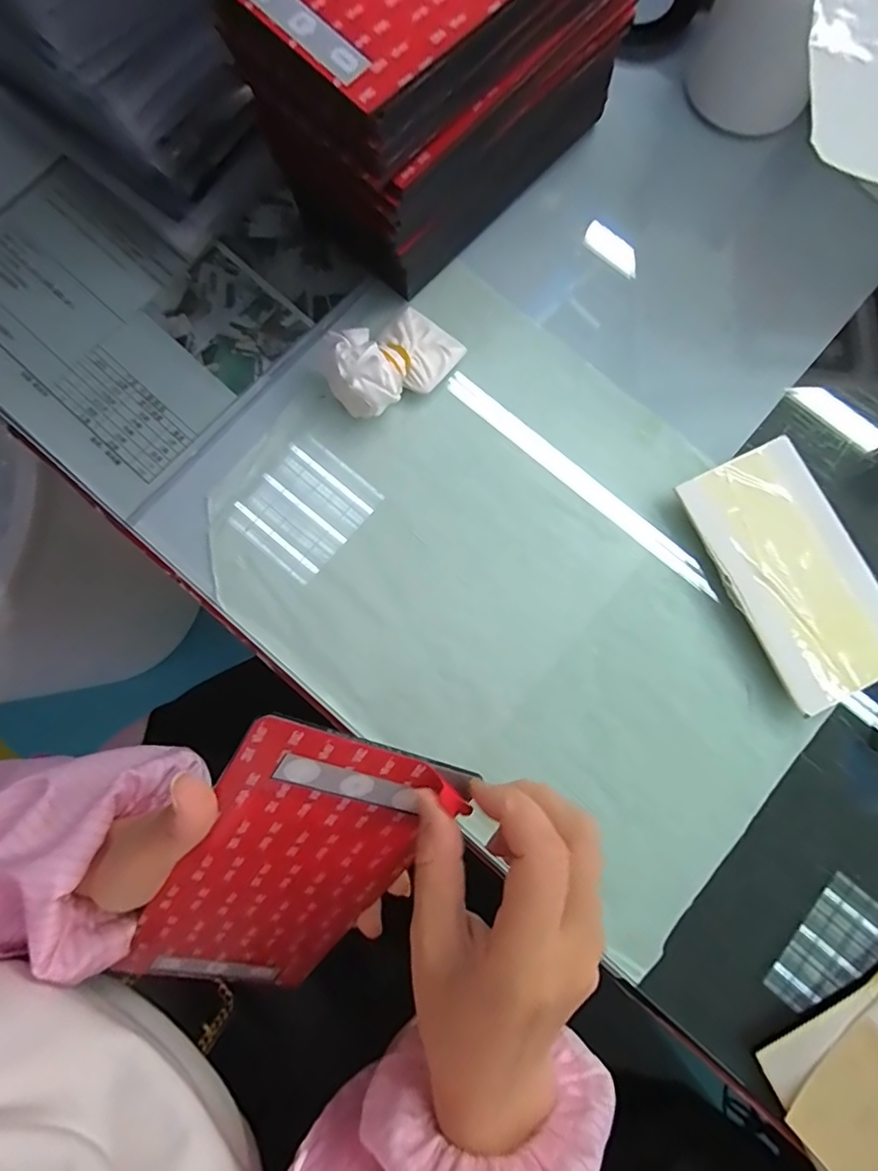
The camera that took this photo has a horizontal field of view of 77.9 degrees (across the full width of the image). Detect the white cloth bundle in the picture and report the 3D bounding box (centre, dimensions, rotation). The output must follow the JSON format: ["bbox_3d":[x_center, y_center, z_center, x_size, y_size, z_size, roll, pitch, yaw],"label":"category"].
[{"bbox_3d":[-0.028,-0.139,0.328,0.083,0.042,0.049,-39,83,-7],"label":"white cloth bundle"}]

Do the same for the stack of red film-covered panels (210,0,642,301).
[{"bbox_3d":[0.009,-0.286,0.303,0.104,0.137,0.209,44,82,6],"label":"stack of red film-covered panels"}]

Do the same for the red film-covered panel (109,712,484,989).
[{"bbox_3d":[-0.072,0.139,0.250,0.095,0.010,0.193,23,116,-23],"label":"red film-covered panel"}]

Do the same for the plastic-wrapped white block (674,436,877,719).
[{"bbox_3d":[0.209,-0.008,0.324,0.080,0.017,0.147,-25,81,-5],"label":"plastic-wrapped white block"}]

